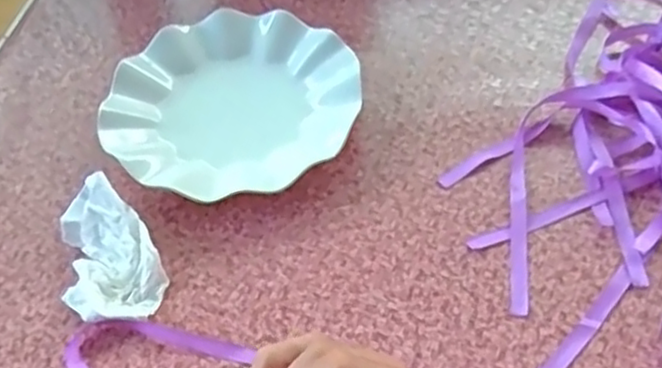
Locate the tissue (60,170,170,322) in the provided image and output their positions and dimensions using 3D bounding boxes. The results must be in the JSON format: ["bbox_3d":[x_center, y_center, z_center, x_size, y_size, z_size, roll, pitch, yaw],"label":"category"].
[{"bbox_3d":[-0.145,0.043,0.433,0.058,0.032,0.095,-26,56,-16],"label":"tissue"}]

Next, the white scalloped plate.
[{"bbox_3d":[-0.074,-0.061,0.511,0.182,0.027,0.167,-2,52,2],"label":"white scalloped plate"}]

